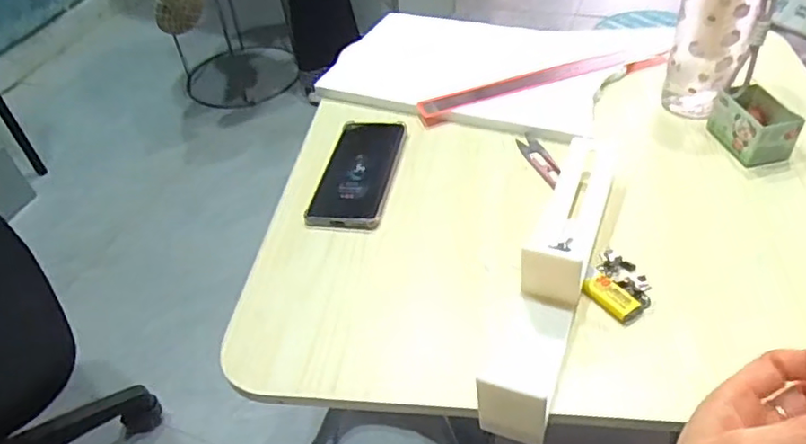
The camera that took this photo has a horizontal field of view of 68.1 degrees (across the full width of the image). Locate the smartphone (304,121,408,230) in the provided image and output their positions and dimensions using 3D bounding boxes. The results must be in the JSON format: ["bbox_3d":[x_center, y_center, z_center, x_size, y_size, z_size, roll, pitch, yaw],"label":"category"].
[{"bbox_3d":[-0.047,-0.057,0.645,0.078,0.009,0.172,4,46,12],"label":"smartphone"}]

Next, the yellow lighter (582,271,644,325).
[{"bbox_3d":[0.171,0.063,0.491,0.024,0.011,0.048,-33,50,-24],"label":"yellow lighter"}]

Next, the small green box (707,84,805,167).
[{"bbox_3d":[0.355,-0.099,0.604,0.054,0.050,0.076,-9,44,-2],"label":"small green box"}]

